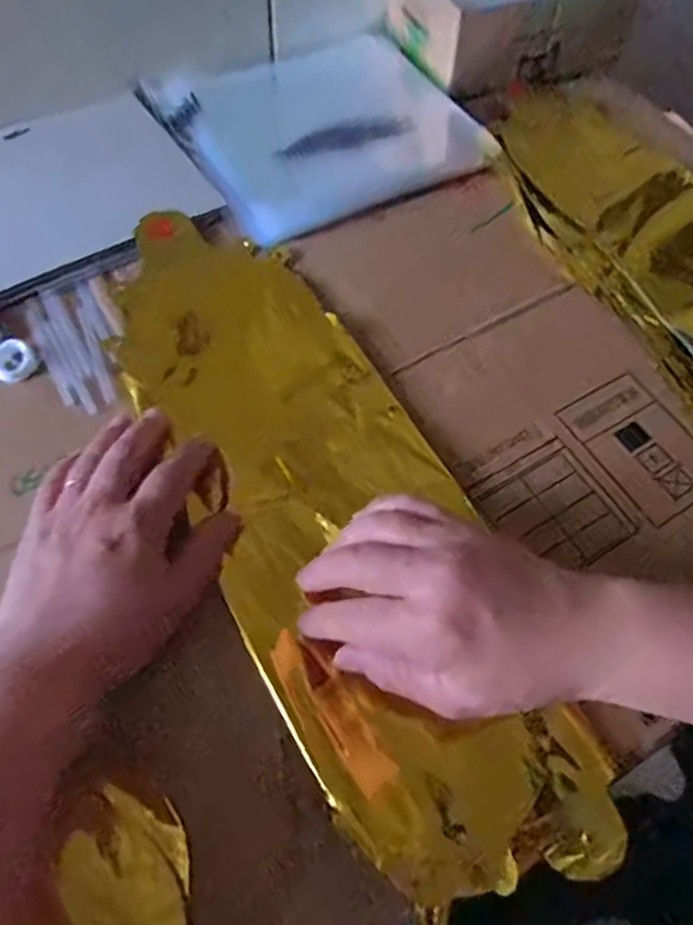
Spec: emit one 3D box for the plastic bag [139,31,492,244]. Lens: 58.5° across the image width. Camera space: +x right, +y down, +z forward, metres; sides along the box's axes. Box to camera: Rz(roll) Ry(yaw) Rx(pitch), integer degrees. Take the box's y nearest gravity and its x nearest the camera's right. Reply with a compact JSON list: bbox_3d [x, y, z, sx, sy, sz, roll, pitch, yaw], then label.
[{"bbox_3d":[-0.027,-0.275,0.507,0.235,0.043,0.232,-21,57,-11],"label":"plastic bag"}]

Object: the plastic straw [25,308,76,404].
[{"bbox_3d":[-0.189,-0.069,0.392,0.007,0.004,0.082,-25,66,-16],"label":"plastic straw"}]

